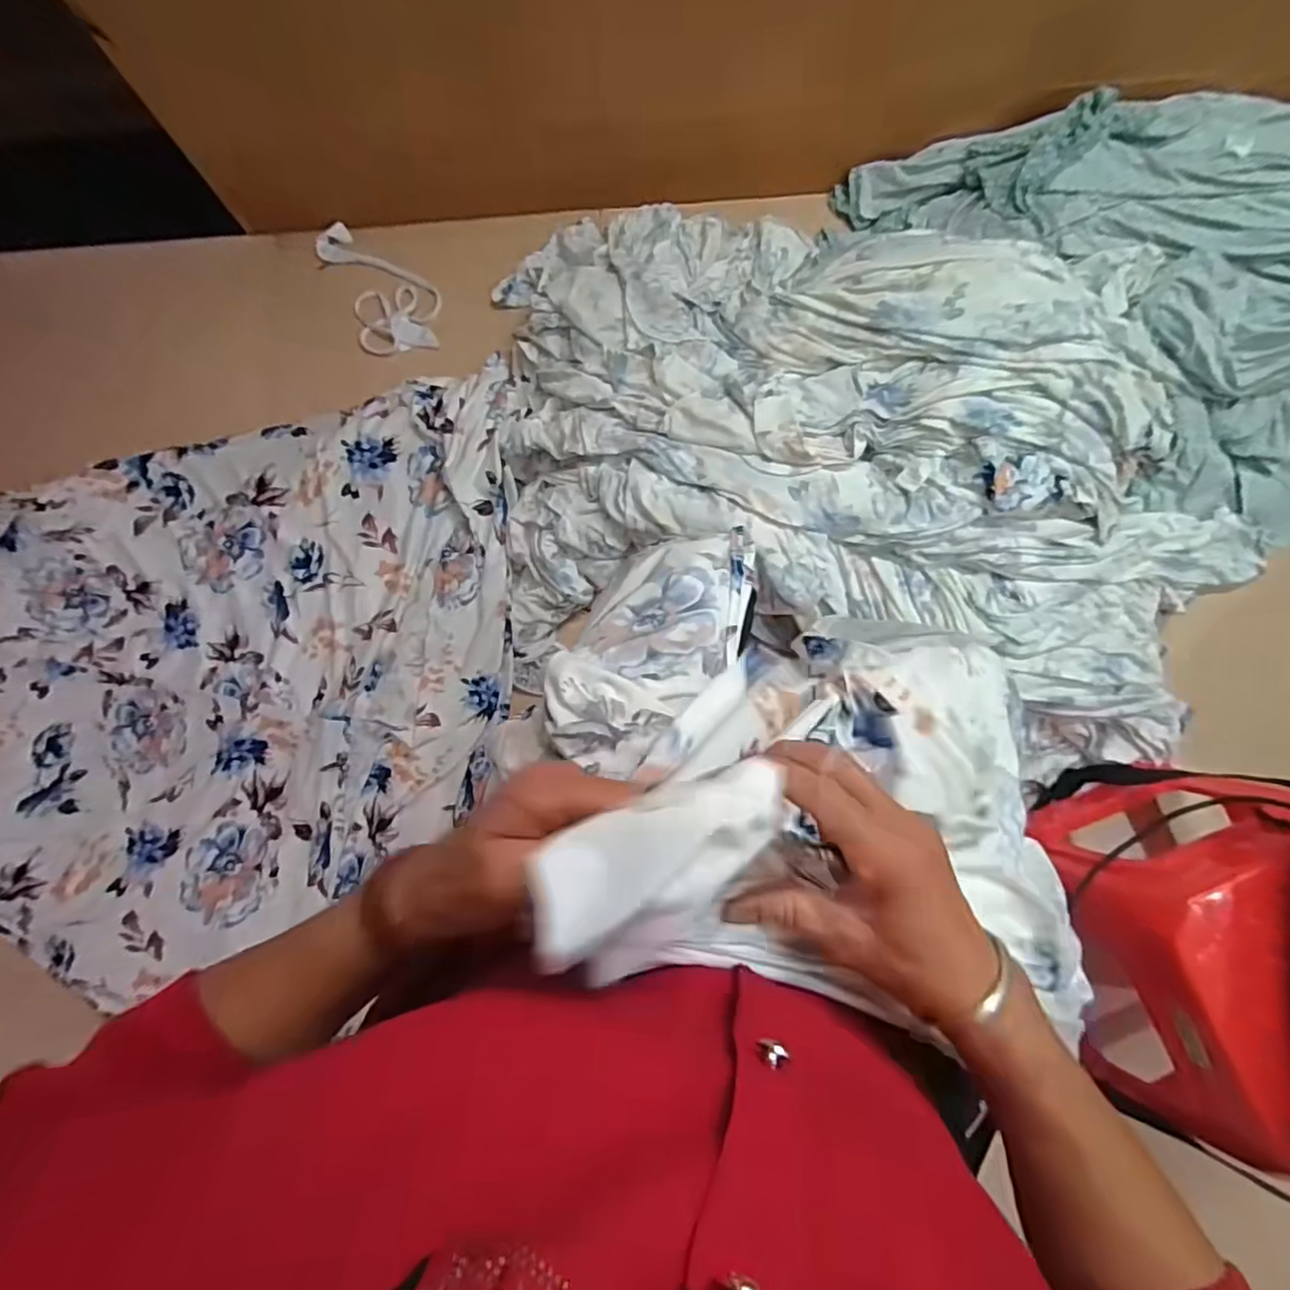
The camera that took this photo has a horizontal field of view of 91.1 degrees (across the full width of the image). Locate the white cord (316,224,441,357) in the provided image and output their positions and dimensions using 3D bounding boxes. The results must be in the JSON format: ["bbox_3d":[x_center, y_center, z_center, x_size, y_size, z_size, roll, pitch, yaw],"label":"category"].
[{"bbox_3d":[-0.403,-0.557,0.973,0.134,0.013,0.248,-27,83,-3],"label":"white cord"}]

